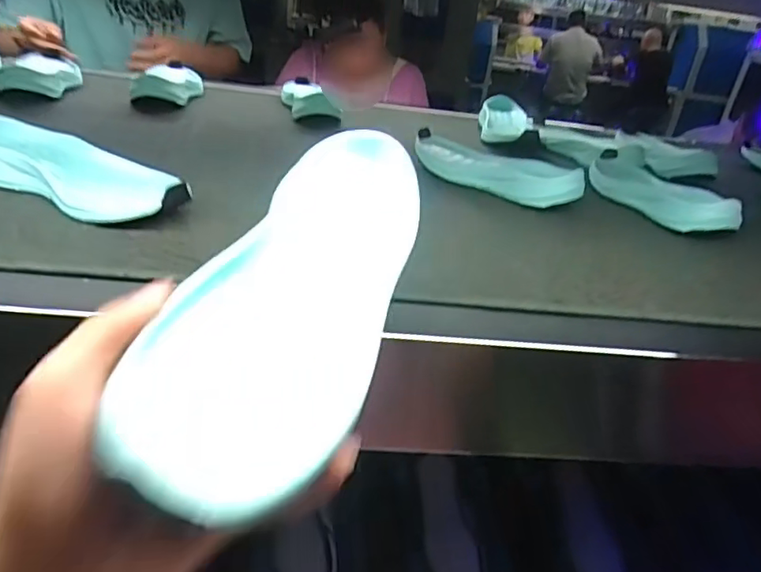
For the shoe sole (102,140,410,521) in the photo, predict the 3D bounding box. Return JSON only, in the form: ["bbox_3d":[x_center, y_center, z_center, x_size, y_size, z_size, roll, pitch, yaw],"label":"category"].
[{"bbox_3d":[-0.035,0.004,0.261,0.081,0.050,0.220,33,47,-11],"label":"shoe sole"}]

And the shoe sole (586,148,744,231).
[{"bbox_3d":[0.325,-0.123,0.700,0.100,0.034,0.236,3,28,-8],"label":"shoe sole"}]

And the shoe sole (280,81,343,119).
[{"bbox_3d":[-0.122,-0.308,0.934,0.086,0.046,0.207,-3,30,-20],"label":"shoe sole"}]

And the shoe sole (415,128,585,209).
[{"bbox_3d":[0.123,-0.142,0.687,0.098,0.038,0.229,-12,33,-32],"label":"shoe sole"}]

